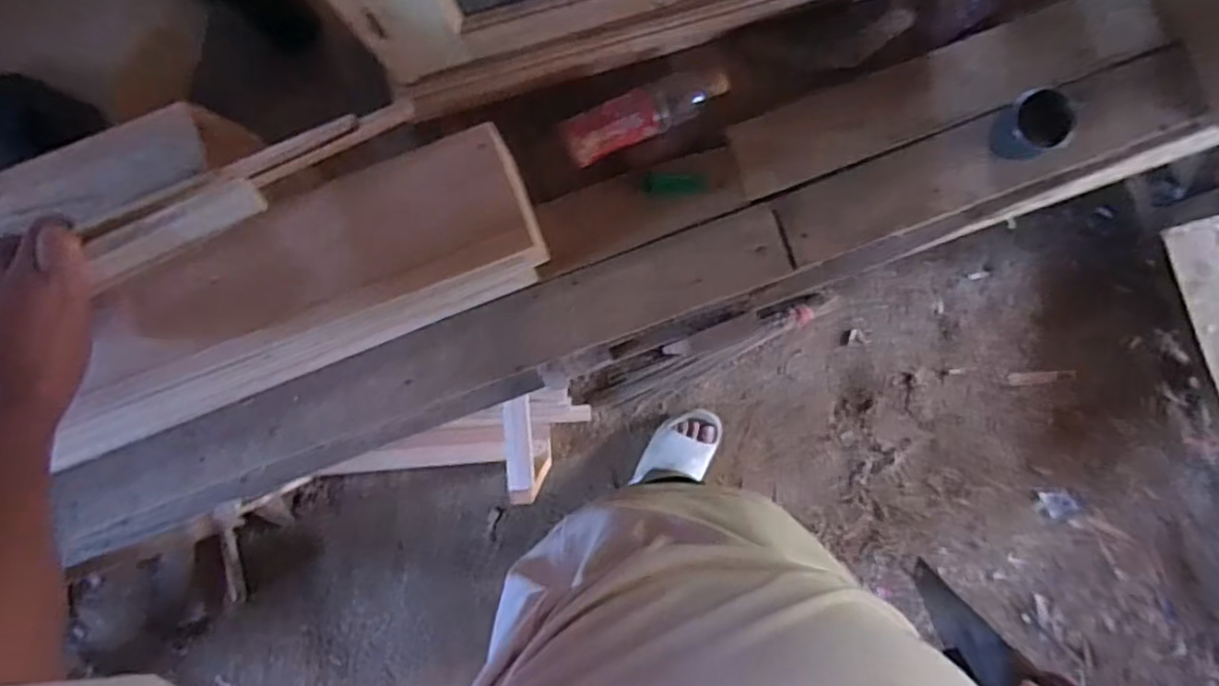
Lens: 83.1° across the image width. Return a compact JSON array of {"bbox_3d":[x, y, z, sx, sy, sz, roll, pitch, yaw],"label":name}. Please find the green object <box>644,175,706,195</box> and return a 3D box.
[{"bbox_3d":[0.077,-0.183,0.795,0.070,0.008,0.023,0,87,3],"label":"green object"}]

